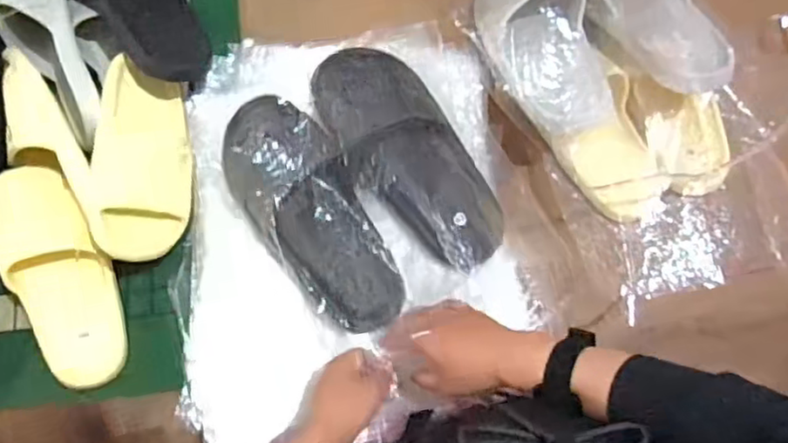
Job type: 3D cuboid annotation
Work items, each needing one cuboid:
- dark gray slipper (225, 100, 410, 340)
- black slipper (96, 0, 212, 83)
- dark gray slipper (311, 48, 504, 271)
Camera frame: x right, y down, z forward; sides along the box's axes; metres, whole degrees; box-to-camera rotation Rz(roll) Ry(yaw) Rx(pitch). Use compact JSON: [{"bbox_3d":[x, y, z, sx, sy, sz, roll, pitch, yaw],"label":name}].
[{"bbox_3d":[-0.089,-0.015,0.655,0.106,0.090,0.280,-34,76,-9],"label":"dark gray slipper"},{"bbox_3d":[-0.268,-0.224,0.722,0.092,0.058,0.178,-29,78,-35],"label":"black slipper"},{"bbox_3d":[0.008,-0.078,0.662,0.119,0.071,0.274,-30,75,-8],"label":"dark gray slipper"}]

